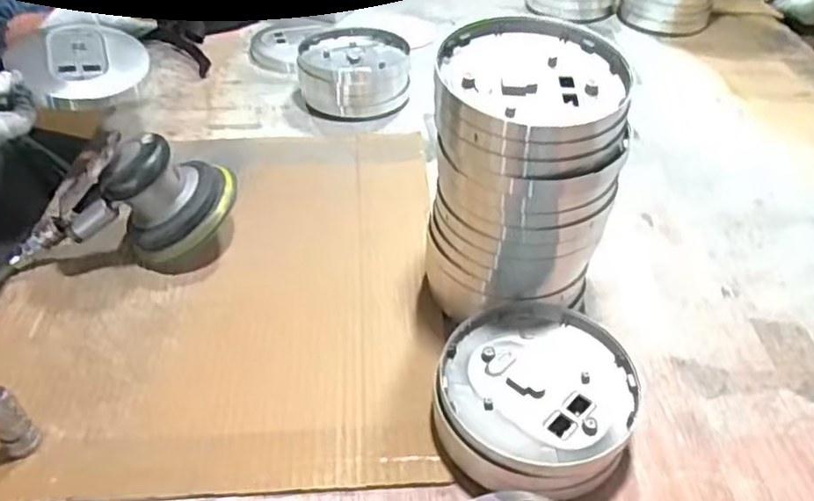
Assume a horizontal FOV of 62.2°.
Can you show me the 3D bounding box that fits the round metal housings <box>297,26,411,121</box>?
[{"bbox_3d":[-0.067,-0.224,0.846,0.131,0.057,0.126,-5,43,-8],"label":"round metal housings"}]

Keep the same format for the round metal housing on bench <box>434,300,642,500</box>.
[{"bbox_3d":[0.094,0.104,0.488,0.135,0.045,0.136,1,42,-1],"label":"round metal housing on bench"}]

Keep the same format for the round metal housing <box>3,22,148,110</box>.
[{"bbox_3d":[-0.335,-0.193,0.693,0.125,0.030,0.112,-13,58,-24],"label":"round metal housing"}]

